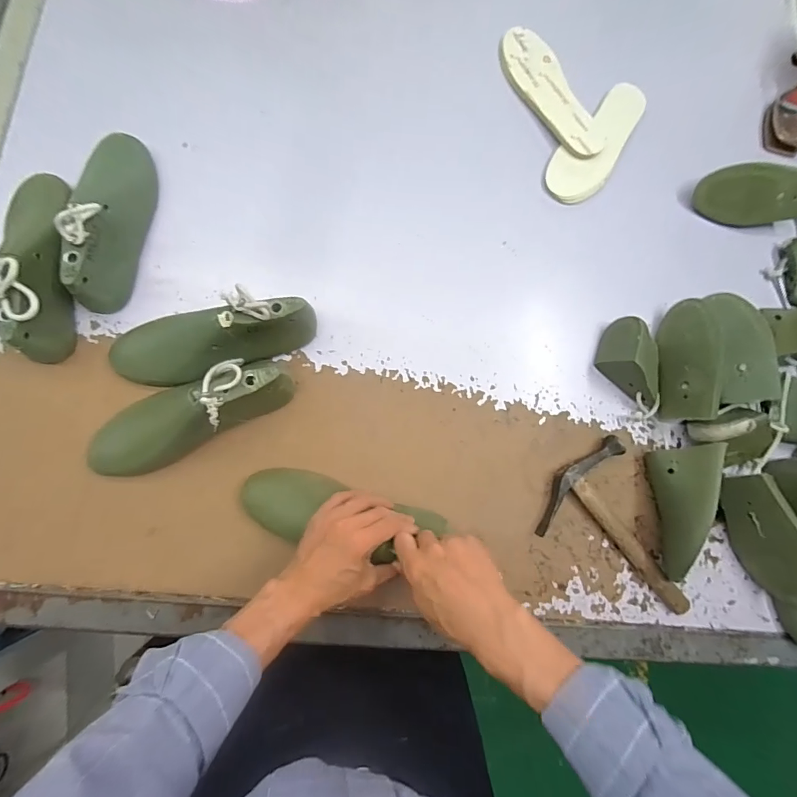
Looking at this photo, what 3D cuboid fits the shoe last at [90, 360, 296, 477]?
[{"bbox_3d":[-0.233,0.020,0.468,0.235,0.084,0.066,-28,88,-9],"label":"shoe last"}]

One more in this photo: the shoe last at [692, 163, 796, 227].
[{"bbox_3d":[0.526,-0.300,0.614,0.154,0.075,0.077,-11,85,-8],"label":"shoe last"}]

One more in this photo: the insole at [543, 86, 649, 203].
[{"bbox_3d":[0.296,-0.373,0.612,0.080,0.013,0.211,41,80,-1],"label":"insole"}]

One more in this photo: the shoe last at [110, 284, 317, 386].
[{"bbox_3d":[-0.212,-0.068,0.479,0.236,0.097,0.067,-16,86,-9],"label":"shoe last"}]

